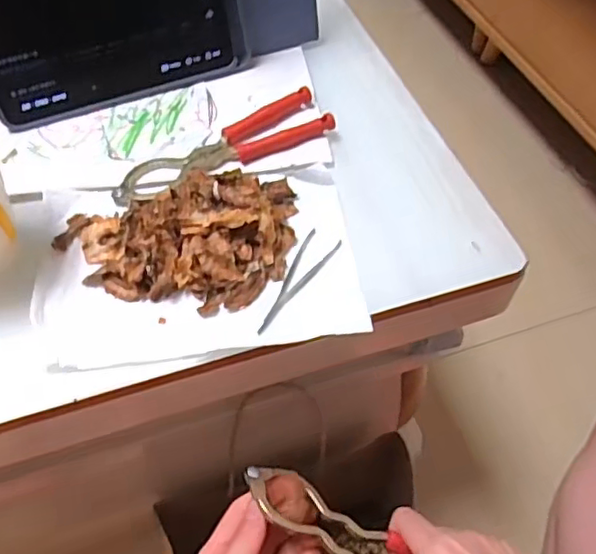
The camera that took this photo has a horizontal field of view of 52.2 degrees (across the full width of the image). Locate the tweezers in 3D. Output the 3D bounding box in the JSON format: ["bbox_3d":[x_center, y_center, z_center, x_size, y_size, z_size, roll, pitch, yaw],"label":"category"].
[{"bbox_3d":[-0.002,0.001,0.364,0.022,0.004,0.080,26,58,17],"label":"tweezers"}]

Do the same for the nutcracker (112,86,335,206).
[{"bbox_3d":[-0.053,-0.090,0.421,0.157,0.012,0.038,-24,58,-17],"label":"nutcracker"}]

